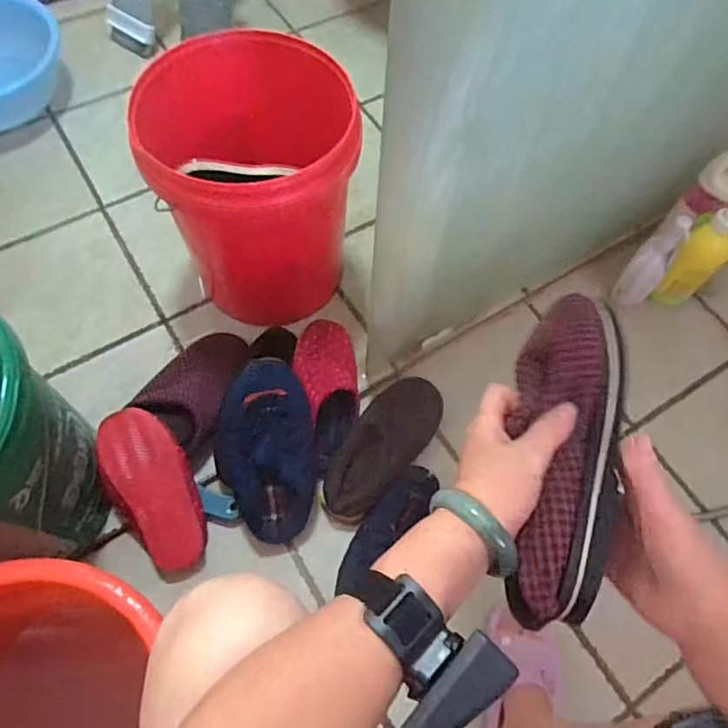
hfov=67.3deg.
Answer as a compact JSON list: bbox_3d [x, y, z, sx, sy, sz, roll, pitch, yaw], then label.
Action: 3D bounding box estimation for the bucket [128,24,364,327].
[{"bbox_3d":[-0.163,-0.275,0.872,0.287,0.381,0.285,1,62,-3],"label":"bucket"}]

